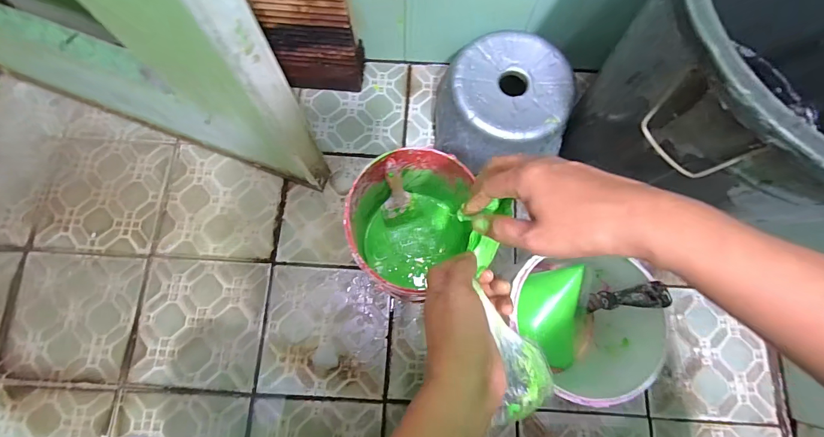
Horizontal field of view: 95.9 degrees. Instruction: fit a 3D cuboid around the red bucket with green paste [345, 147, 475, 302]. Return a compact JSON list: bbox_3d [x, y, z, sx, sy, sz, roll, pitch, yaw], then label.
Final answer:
[{"bbox_3d":[-0.004,0.011,0.532,0.151,0.189,0.158,0,76,0],"label":"red bucket with green paste"}]

